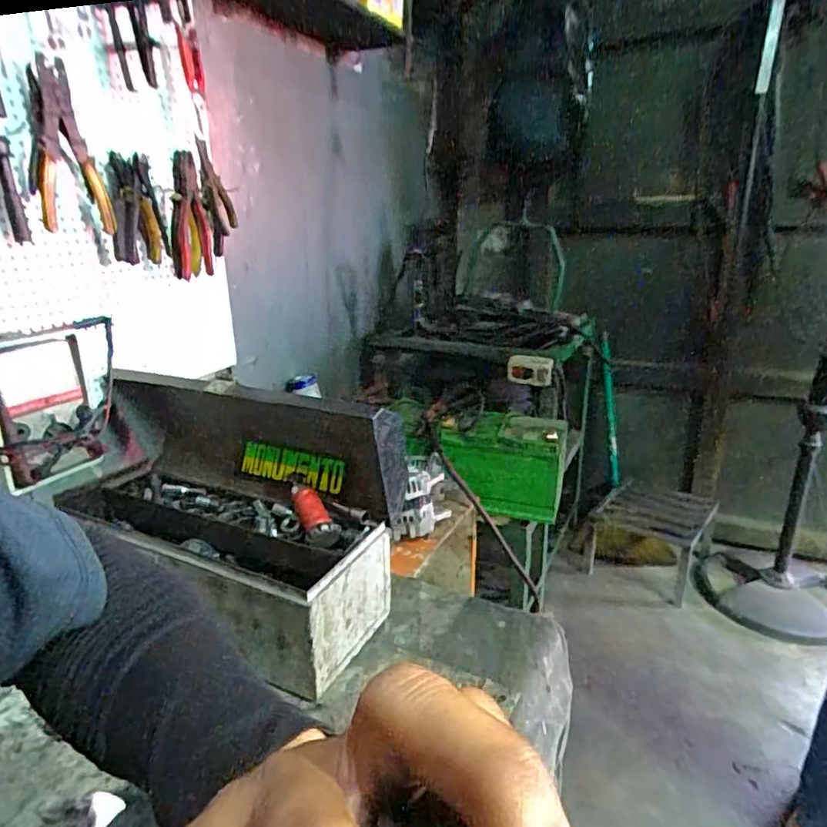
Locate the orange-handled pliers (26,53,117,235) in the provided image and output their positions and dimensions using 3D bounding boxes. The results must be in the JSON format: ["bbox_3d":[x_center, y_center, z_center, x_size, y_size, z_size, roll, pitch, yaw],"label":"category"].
[{"bbox_3d":[-0.473,-0.352,0.760,0.032,0.210,0.096,13,27,27],"label":"orange-handled pliers"}]

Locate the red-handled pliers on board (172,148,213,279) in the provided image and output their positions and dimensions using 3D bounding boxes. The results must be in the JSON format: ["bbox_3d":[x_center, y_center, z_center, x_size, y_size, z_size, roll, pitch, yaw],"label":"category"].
[{"bbox_3d":[-0.367,-0.325,0.947,0.068,0.198,0.029,-11,35,-36],"label":"red-handled pliers on board"}]

